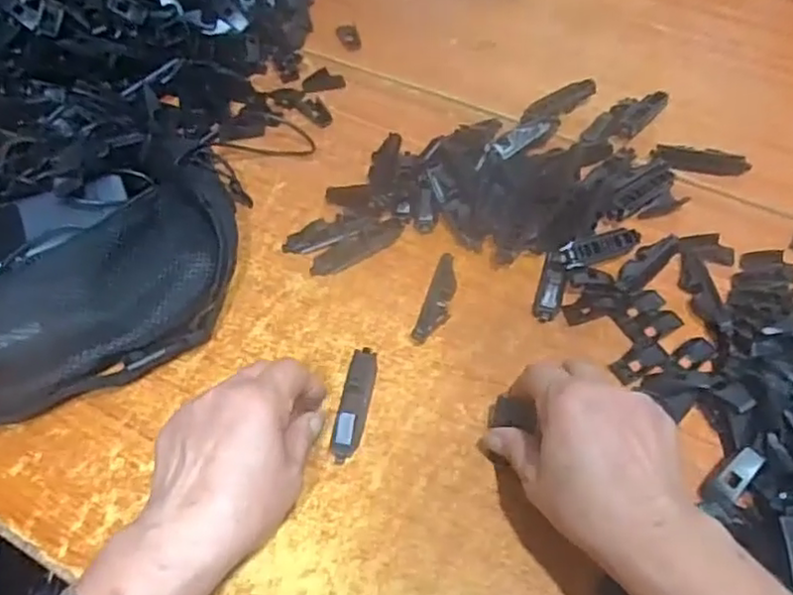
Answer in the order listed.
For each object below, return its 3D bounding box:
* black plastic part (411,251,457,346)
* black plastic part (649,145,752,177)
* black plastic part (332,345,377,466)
[{"bbox_3d":[0.031,0.000,0.491,0.020,0.015,0.076,15,55,11],"label":"black plastic part"},{"bbox_3d":[0.264,-0.120,0.573,0.081,0.011,0.021,4,54,3],"label":"black plastic part"},{"bbox_3d":[-0.028,0.070,0.441,0.019,0.011,0.079,9,54,6],"label":"black plastic part"}]

